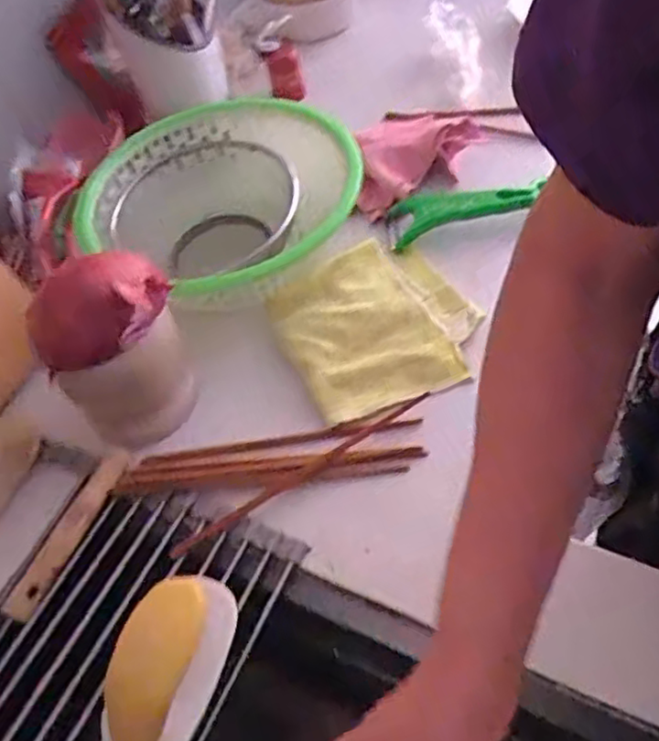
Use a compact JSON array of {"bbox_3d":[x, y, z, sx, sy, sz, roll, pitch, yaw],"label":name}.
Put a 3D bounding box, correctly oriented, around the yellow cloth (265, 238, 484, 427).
[{"bbox_3d":[0.039,-0.043,0.604,0.162,0.009,0.171,-28,54,-10],"label":"yellow cloth"}]

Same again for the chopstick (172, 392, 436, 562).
[{"bbox_3d":[-0.020,0.080,0.528,0.236,0.005,0.011,-31,55,-12],"label":"chopstick"}]

